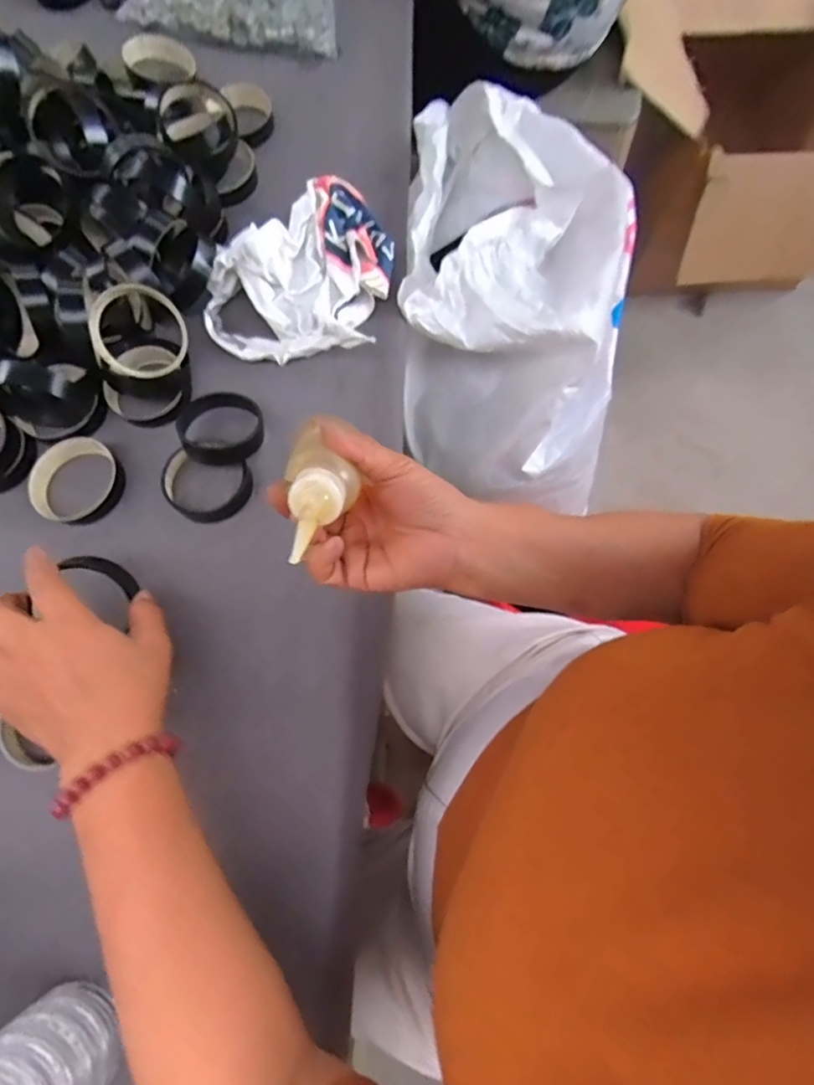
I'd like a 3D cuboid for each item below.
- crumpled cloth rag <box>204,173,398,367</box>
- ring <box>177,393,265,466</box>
[{"bbox_3d":[-0.093,-0.240,0.462,0.150,0.049,0.157,12,74,3],"label":"crumpled cloth rag"},{"bbox_3d":[-0.151,-0.096,0.433,0.067,0.020,0.067,5,65,-11],"label":"ring"}]

